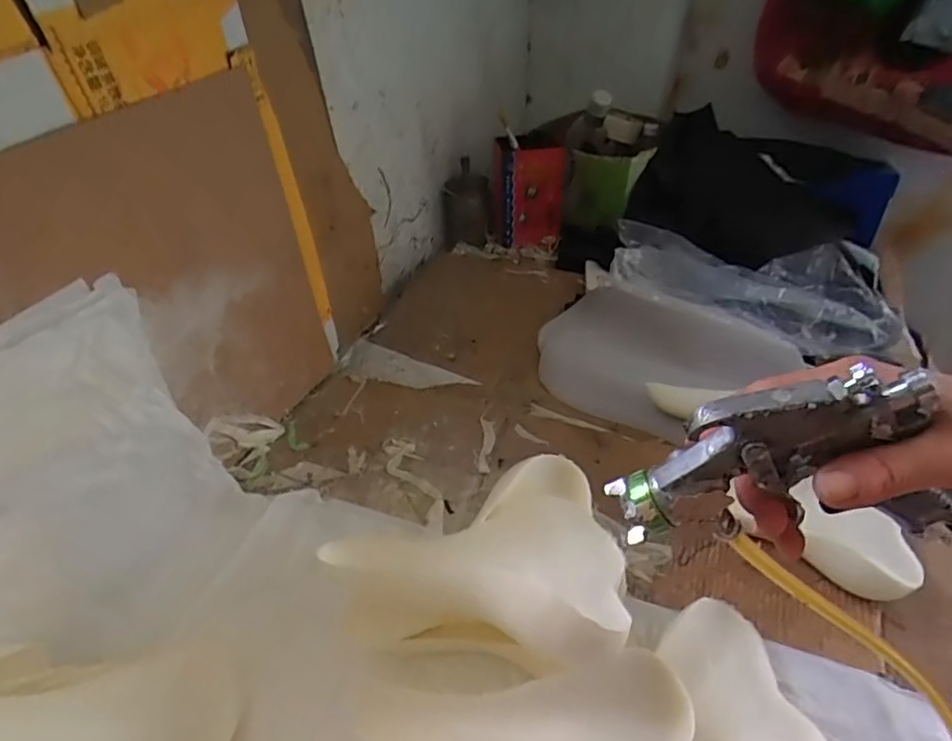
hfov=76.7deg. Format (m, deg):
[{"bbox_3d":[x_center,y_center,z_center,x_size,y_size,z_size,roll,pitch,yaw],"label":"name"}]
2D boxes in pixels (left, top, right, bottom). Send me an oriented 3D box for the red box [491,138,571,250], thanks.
[{"bbox_3d":[0.099,-0.327,1.128,0.128,0.195,0.044,1,40,3],"label":"red box"}]

